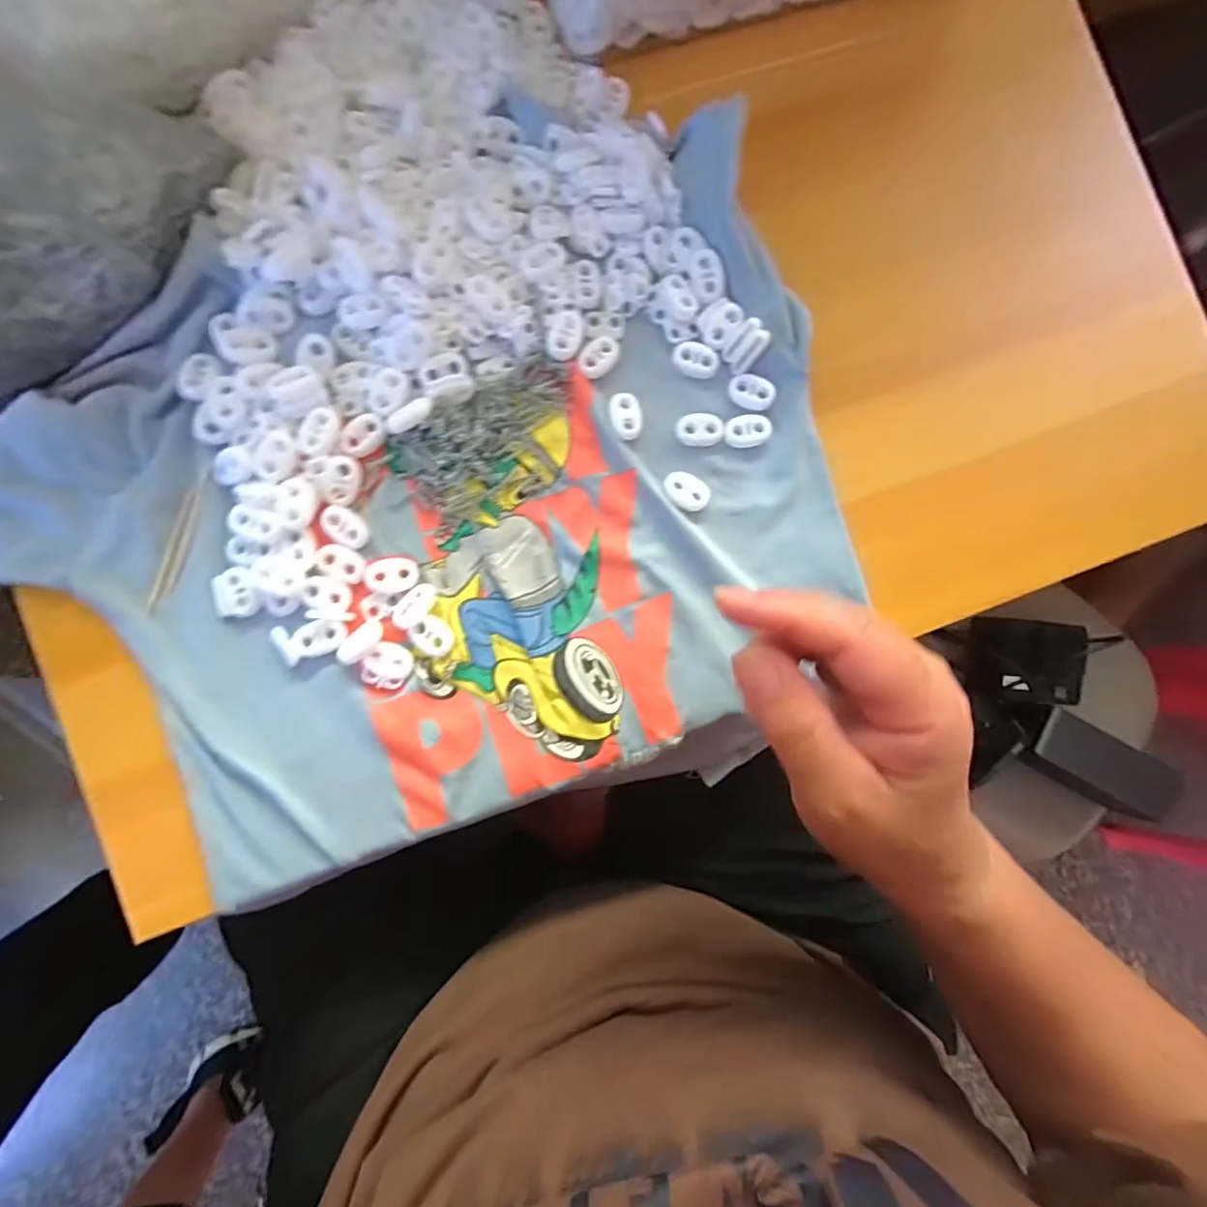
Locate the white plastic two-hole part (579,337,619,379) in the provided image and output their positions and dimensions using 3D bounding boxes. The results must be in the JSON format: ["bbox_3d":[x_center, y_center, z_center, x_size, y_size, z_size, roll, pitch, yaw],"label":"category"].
[{"bbox_3d":[-0.002,-0.117,0.257,0.015,0.004,0.022,33,86,-4],"label":"white plastic two-hole part"}]

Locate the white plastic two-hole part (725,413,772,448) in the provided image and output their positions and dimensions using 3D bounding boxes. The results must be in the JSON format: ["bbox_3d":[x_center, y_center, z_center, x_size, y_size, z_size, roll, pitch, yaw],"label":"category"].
[{"bbox_3d":[0.070,-0.083,0.261,0.022,0.004,0.015,-13,90,-6],"label":"white plastic two-hole part"}]

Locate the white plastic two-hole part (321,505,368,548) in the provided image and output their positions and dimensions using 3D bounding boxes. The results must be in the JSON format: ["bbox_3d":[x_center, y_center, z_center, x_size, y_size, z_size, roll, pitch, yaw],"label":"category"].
[{"bbox_3d":[-0.117,-0.035,0.244,0.023,0.004,0.015,36,86,-4],"label":"white plastic two-hole part"}]

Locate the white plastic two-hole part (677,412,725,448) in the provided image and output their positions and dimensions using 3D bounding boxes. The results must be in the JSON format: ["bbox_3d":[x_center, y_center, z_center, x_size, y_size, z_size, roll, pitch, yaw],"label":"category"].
[{"bbox_3d":[0.047,-0.084,0.260,0.022,0.004,0.016,0,89,-6],"label":"white plastic two-hole part"}]

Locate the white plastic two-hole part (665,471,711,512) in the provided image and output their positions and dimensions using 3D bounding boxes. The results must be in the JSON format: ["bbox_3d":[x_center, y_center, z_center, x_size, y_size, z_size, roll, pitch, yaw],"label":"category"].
[{"bbox_3d":[0.040,-0.054,0.258,0.023,0.004,0.016,38,86,-4],"label":"white plastic two-hole part"}]

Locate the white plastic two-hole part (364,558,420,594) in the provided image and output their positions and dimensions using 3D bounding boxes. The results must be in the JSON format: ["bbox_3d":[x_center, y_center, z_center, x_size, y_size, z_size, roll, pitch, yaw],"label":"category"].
[{"bbox_3d":[-0.096,-0.013,0.247,0.022,0.004,0.015,-3,89,-6],"label":"white plastic two-hole part"}]

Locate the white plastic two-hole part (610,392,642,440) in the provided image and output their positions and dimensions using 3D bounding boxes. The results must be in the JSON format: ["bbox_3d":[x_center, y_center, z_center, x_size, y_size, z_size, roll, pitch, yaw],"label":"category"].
[{"bbox_3d":[0.011,-0.089,0.257,0.014,0.004,0.022,-9,90,-6],"label":"white plastic two-hole part"}]

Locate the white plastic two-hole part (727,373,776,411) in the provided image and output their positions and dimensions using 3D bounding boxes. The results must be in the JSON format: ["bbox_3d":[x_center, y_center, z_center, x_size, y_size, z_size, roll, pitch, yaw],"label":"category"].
[{"bbox_3d":[0.072,-0.102,0.262,0.022,0.004,0.016,15,88,-5],"label":"white plastic two-hole part"}]

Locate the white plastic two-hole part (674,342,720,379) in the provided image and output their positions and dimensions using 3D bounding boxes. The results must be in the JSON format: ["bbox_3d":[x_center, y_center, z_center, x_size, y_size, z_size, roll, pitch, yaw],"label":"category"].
[{"bbox_3d":[0.045,-0.117,0.260,0.023,0.004,0.016,19,87,-5],"label":"white plastic two-hole part"}]

